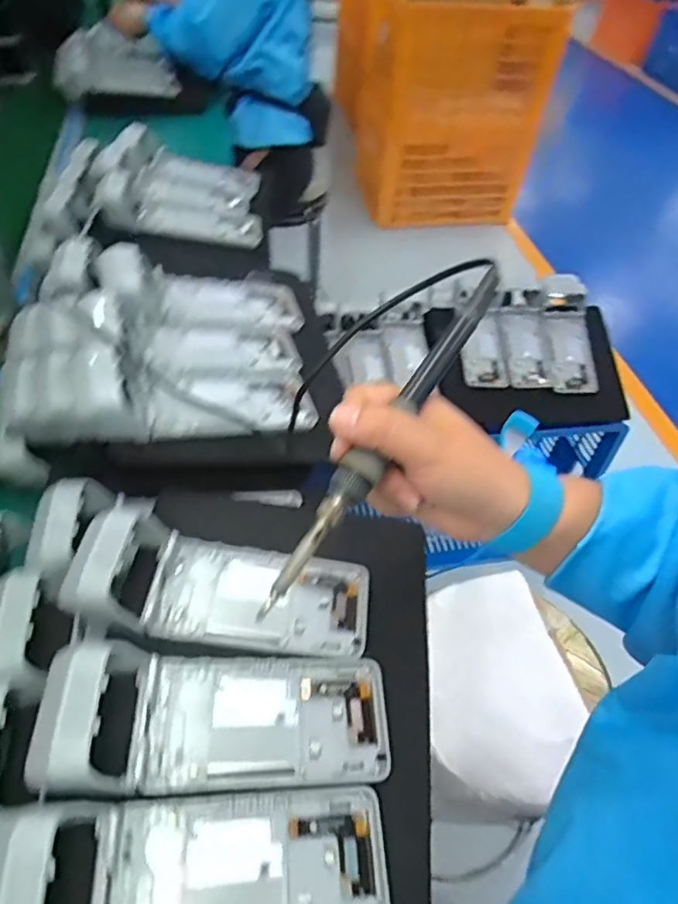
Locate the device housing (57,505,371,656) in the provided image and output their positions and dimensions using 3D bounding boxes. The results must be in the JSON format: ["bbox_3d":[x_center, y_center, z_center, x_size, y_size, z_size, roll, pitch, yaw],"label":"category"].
[{"bbox_3d":[-0.091,0.111,0.455,0.227,0.065,0.094,14,42,-9],"label":"device housing"}]

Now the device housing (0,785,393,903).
[{"bbox_3d":[-0.079,0.245,0.327,0.224,0.050,0.086,7,41,-17],"label":"device housing"}]

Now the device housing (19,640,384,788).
[{"bbox_3d":[-0.077,0.179,0.384,0.225,0.048,0.088,10,41,-17],"label":"device housing"}]

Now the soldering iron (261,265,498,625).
[{"bbox_3d":[0.024,-0.008,0.283,0.015,0.014,0.202,30,77,27],"label":"soldering iron"}]

